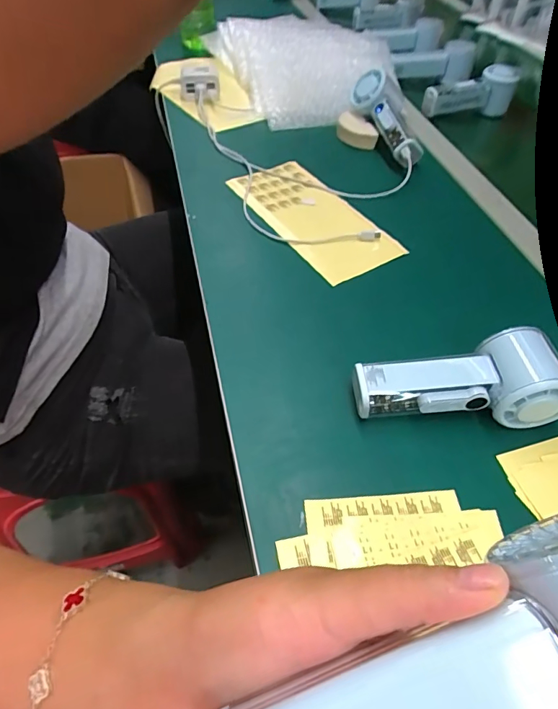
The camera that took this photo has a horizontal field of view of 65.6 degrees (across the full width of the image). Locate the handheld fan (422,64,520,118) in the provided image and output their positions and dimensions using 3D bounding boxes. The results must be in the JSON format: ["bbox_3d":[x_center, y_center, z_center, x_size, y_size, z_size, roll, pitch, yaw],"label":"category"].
[{"bbox_3d":[0.298,-0.409,0.679,0.143,0.061,0.047,-15,55,-17],"label":"handheld fan"}]

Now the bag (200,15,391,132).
[{"bbox_3d":[0.042,-0.488,0.714,0.243,0.066,0.327,-16,54,-15],"label":"bag"}]

